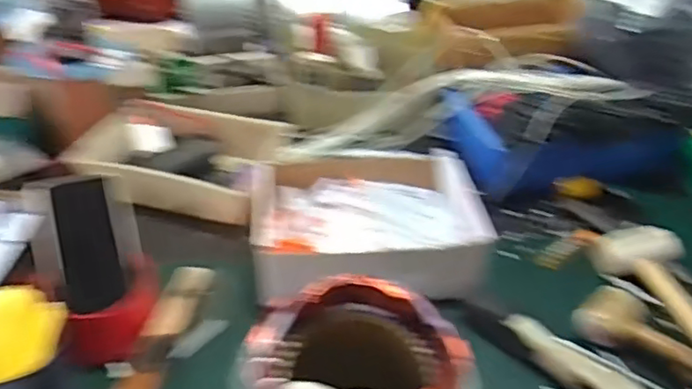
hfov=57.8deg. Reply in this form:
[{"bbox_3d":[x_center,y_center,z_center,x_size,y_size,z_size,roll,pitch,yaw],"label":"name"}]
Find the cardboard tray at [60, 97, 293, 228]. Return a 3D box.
[{"bbox_3d":[-0.217,-0.045,0.836,0.253,0.053,0.172,9,37,7],"label":"cardboard tray"}]

